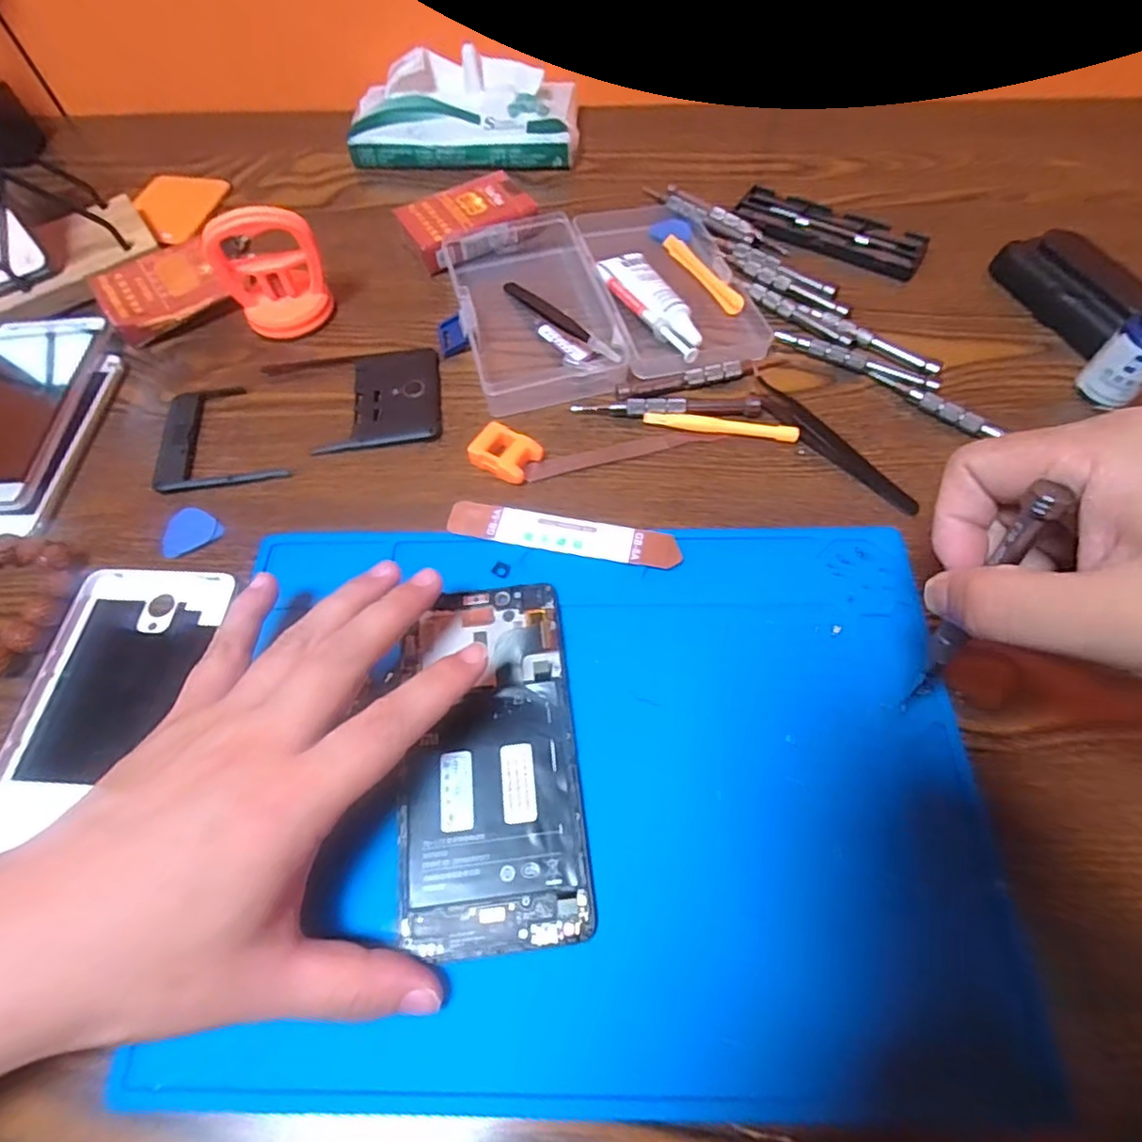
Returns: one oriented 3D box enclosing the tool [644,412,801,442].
[{"bbox_3d":[0.083,-0.081,0.345,0.083,0.006,0.010,8,61,6],"label":"tool"}]

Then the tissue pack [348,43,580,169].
[{"bbox_3d":[-0.082,-0.354,0.481,0.174,0.050,0.078,3,60,3],"label":"tissue pack"}]

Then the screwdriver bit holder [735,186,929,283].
[{"bbox_3d":[0.175,-0.230,0.423,0.124,0.009,0.050,27,65,16],"label":"screwdriver bit holder"}]

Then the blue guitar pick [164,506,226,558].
[{"bbox_3d":[-0.201,-0.022,0.325,0.030,0.005,0.025,-28,63,-14],"label":"blue guitar pick"}]

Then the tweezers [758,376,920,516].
[{"bbox_3d":[0.141,-0.067,0.333,0.012,0.012,0.104,-38,66,-18],"label":"tweezers"}]

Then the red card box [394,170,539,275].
[{"bbox_3d":[-0.071,-0.241,0.432,0.087,0.026,0.052,-29,63,-14],"label":"red card box"}]

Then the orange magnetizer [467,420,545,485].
[{"bbox_3d":[-0.036,-0.063,0.336,0.034,0.012,0.028,29,65,17],"label":"orange magnetizer"}]

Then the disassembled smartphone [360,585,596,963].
[{"bbox_3d":[-0.036,0.074,0.259,0.076,0.006,0.146,-7,60,-2],"label":"disassembled smartphone"}]

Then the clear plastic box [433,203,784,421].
[{"bbox_3d":[0.019,-0.179,0.393,0.174,0.022,0.162,-13,61,-6],"label":"clear plastic box"}]

